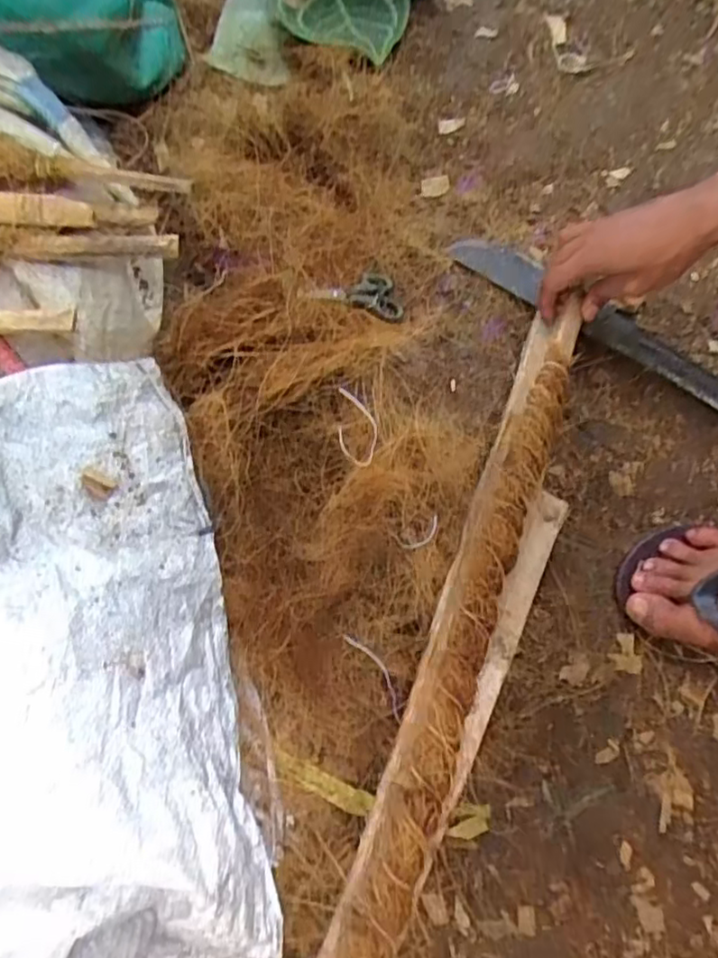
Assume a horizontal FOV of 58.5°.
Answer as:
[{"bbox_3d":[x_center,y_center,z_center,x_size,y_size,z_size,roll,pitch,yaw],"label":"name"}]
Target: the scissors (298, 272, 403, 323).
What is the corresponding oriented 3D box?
[{"bbox_3d":[-0.009,-0.183,0.642,0.118,0.011,0.059,-6,68,-30],"label":"scissors"}]

